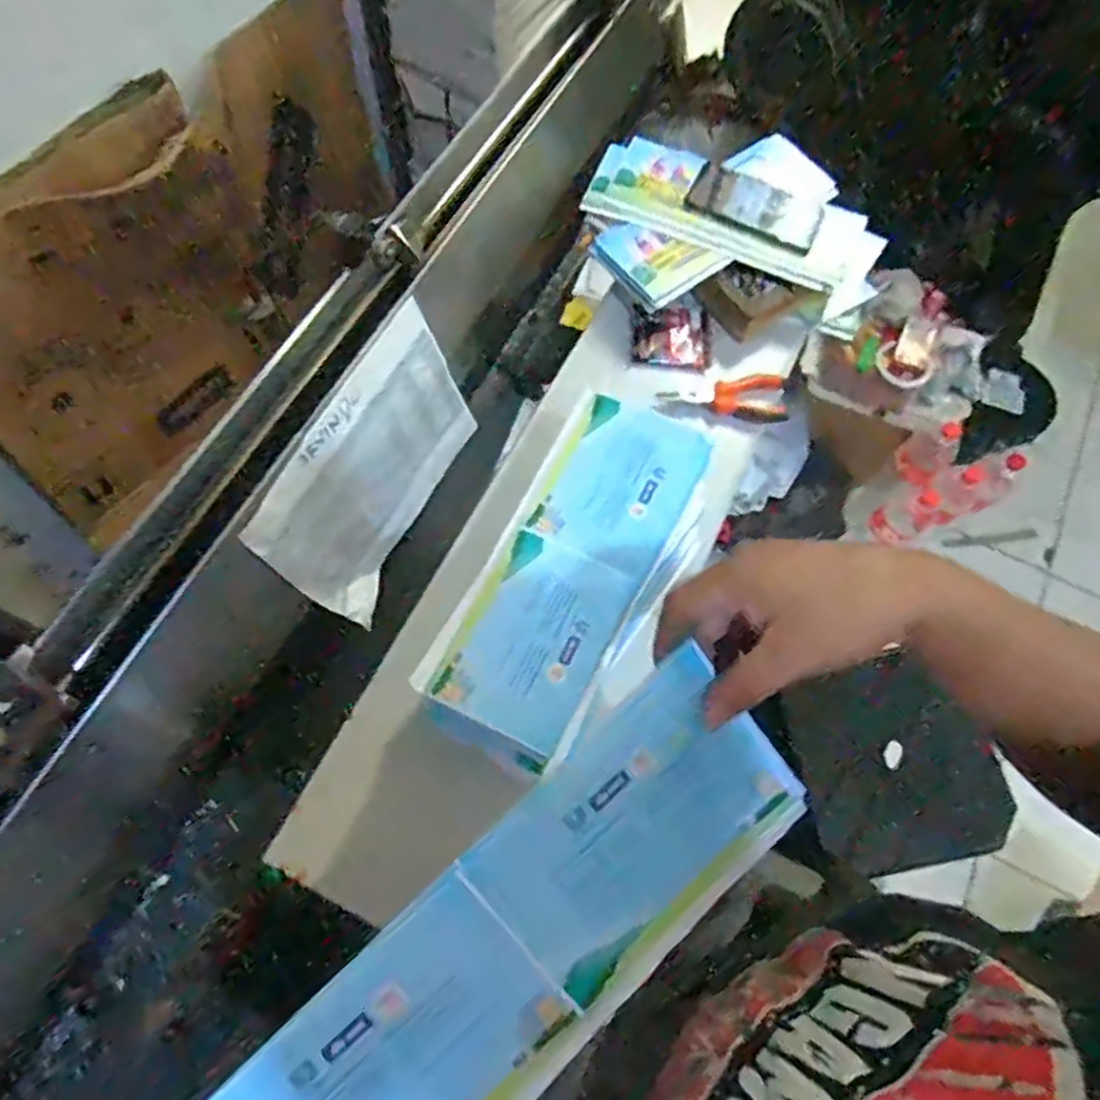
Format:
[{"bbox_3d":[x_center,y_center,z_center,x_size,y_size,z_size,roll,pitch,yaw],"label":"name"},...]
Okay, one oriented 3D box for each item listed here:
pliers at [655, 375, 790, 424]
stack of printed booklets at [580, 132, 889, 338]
[{"bbox_3d":[0.203,-0.176,0.819,0.152,0.037,0.058,-7,68,-5],"label":"pliers"},{"bbox_3d":[0.235,-0.408,0.881,0.376,0.054,0.263,0,75,-7],"label":"stack of printed booklets"}]

